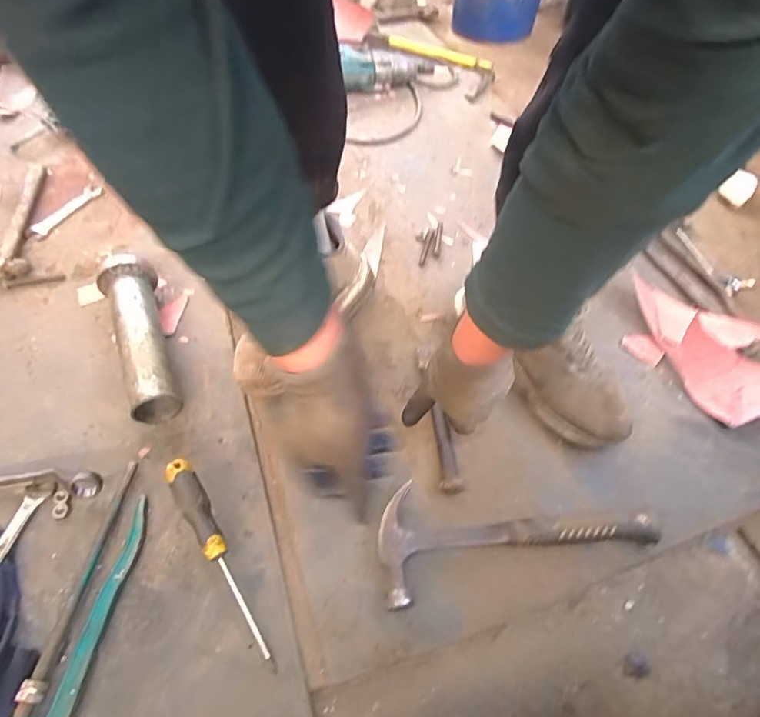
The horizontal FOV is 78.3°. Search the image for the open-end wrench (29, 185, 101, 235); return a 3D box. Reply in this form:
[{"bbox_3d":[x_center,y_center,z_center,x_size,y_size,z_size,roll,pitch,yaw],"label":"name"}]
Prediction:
[{"bbox_3d":[-0.564,-0.271,0.842,0.033,0.008,0.144,19,57,10],"label":"open-end wrench"}]

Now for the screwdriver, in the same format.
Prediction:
[{"bbox_3d":[-0.167,0.211,0.492,0.028,0.022,0.230,-27,78,-19],"label":"screwdriver"}]

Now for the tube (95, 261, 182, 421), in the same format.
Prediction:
[{"bbox_3d":[-0.331,-0.023,0.645,0.067,0.071,0.234,-19,58,-15],"label":"tube"}]

